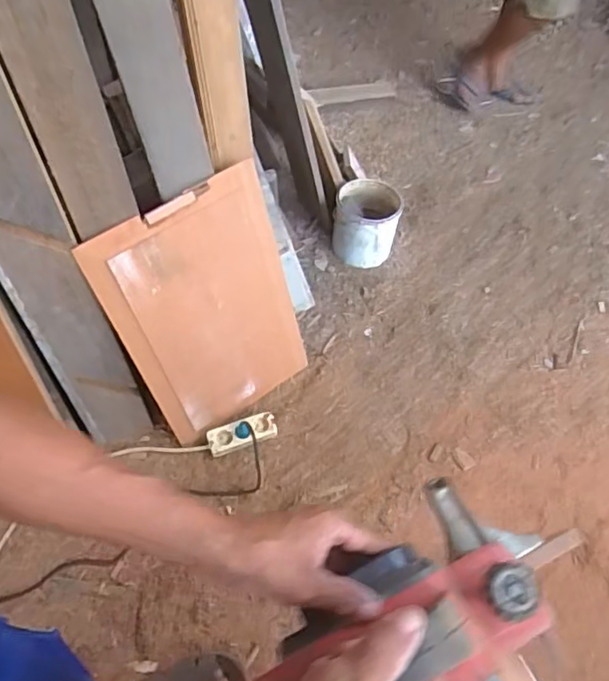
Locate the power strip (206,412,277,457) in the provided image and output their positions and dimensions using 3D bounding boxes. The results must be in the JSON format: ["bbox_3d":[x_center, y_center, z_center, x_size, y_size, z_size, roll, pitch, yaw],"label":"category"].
[{"bbox_3d":[-0.142,0.213,1.335,0.162,0.027,0.061,-15,86,-17],"label":"power strip"}]

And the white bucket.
[{"bbox_3d":[0.175,-0.338,1.681,0.179,0.211,0.187,0,57,0],"label":"white bucket"}]

